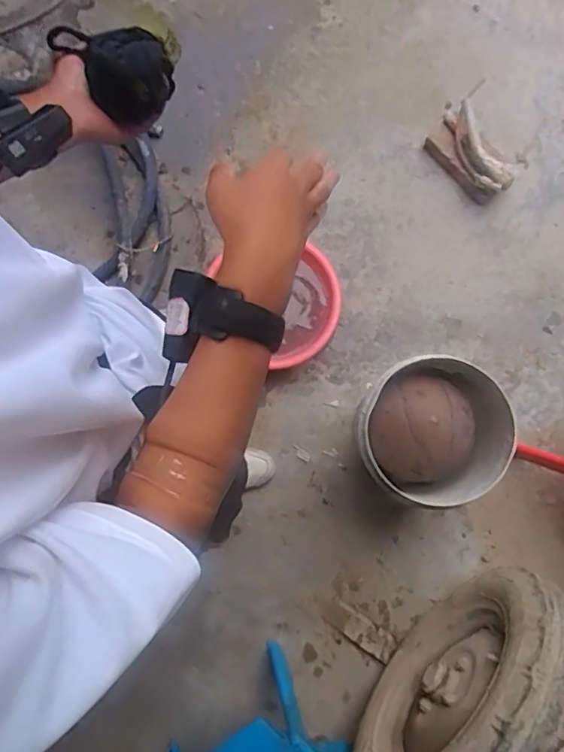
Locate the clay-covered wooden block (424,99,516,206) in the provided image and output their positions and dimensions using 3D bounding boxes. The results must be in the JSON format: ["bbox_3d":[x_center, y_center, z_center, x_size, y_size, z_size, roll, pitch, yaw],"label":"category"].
[{"bbox_3d":[0.507,-0.581,1.441,0.146,0.090,0.259,-36,81,-5],"label":"clay-covered wooden block"}]

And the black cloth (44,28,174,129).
[{"bbox_3d":[-0.176,-0.306,0.562,0.113,0.069,0.065,2,80,2],"label":"black cloth"}]

